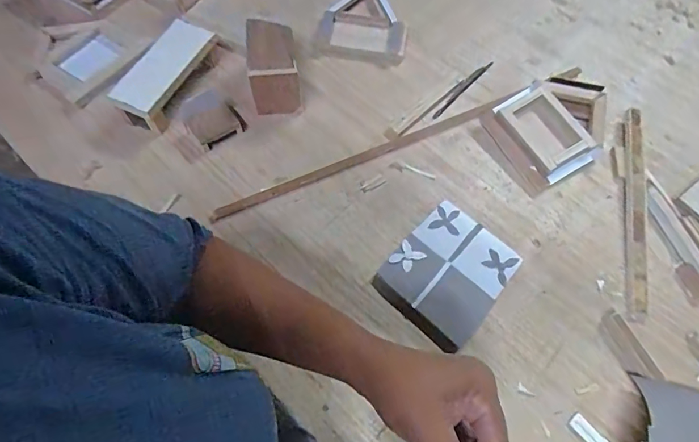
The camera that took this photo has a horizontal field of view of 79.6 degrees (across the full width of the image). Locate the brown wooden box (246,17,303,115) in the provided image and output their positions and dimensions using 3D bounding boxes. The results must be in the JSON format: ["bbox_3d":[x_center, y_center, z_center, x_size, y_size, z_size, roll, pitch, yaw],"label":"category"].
[{"bbox_3d":[-0.108,-0.220,0.603,0.068,0.078,0.117,-8,65,-5],"label":"brown wooden box"}]

